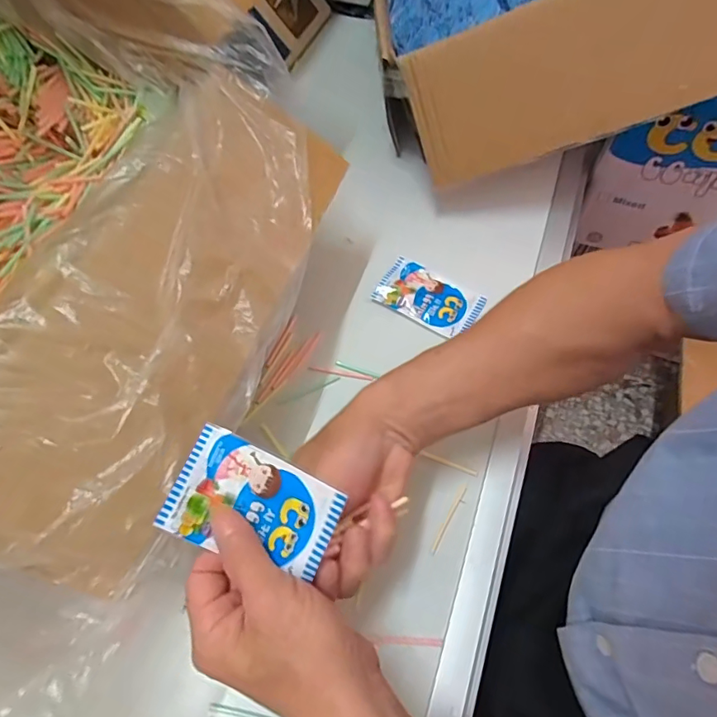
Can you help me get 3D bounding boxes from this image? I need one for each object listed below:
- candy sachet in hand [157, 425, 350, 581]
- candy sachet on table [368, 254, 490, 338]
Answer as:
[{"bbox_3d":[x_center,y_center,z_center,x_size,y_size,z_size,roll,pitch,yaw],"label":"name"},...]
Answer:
[{"bbox_3d":[-0.062,0.087,0.288,0.098,0.021,0.063,21,65,10],"label":"candy sachet in hand"},{"bbox_3d":[0.072,-0.064,0.504,0.104,0.013,0.062,28,66,13],"label":"candy sachet on table"}]

